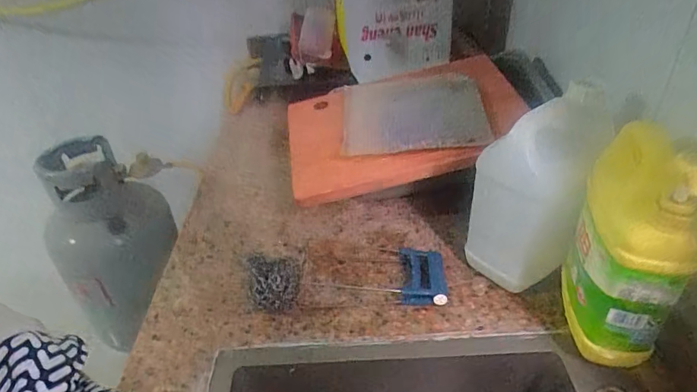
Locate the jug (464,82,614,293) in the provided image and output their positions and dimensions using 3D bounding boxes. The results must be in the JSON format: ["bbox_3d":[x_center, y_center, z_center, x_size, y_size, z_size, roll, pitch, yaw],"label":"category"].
[{"bbox_3d":[0.218,-0.005,0.541,0.147,0.217,0.085,-30,44,-30],"label":"jug"}]

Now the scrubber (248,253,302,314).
[{"bbox_3d":[-0.088,0.108,0.562,0.063,0.053,0.063,-6,37,-3],"label":"scrubber"}]

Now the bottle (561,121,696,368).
[{"bbox_3d":[0.267,0.053,0.455,0.082,0.242,0.117,12,40,20],"label":"bottle"}]

